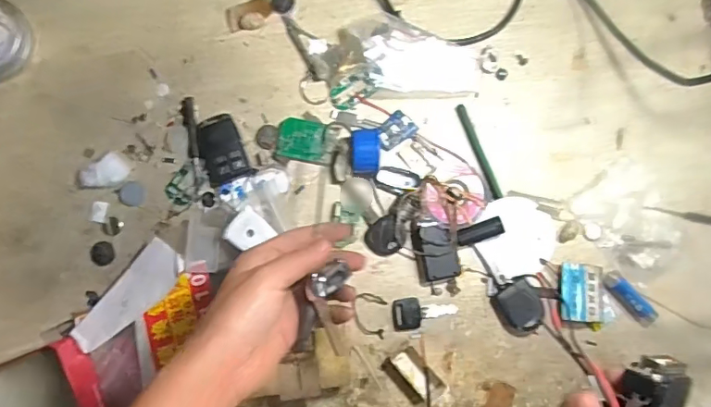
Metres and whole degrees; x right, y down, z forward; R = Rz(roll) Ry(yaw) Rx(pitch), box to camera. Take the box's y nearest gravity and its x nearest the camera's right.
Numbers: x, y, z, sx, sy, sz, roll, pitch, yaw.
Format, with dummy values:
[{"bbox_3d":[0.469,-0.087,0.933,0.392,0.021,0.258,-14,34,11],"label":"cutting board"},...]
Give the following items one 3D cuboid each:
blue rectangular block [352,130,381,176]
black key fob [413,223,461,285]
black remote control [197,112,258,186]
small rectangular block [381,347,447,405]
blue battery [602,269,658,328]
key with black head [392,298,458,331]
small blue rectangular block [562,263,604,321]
[{"bbox_3d":[0.008,-0.039,0.412,0.022,0.031,0.036,-2,87,-3],"label":"blue rectangular block"},{"bbox_3d":[0.064,0.038,0.416,0.032,0.016,0.046,-8,87,-3],"label":"black key fob"},{"bbox_3d":[-0.106,-0.043,0.415,0.034,0.015,0.053,-19,88,-4],"label":"black remote control"},{"bbox_3d":[0.046,0.137,0.415,0.030,0.012,0.045,-40,89,-4],"label":"small rectangular block"},{"bbox_3d":[0.224,0.077,0.424,0.016,0.011,0.055,-40,89,-4],"label":"blue battery"},{"bbox_3d":[0.056,0.088,0.422,0.052,0.004,0.025,-4,87,-3],"label":"key with black head"},{"bbox_3d":[0.184,0.072,0.426,0.036,0.010,0.046,4,86,-2],"label":"small blue rectangular block"}]

